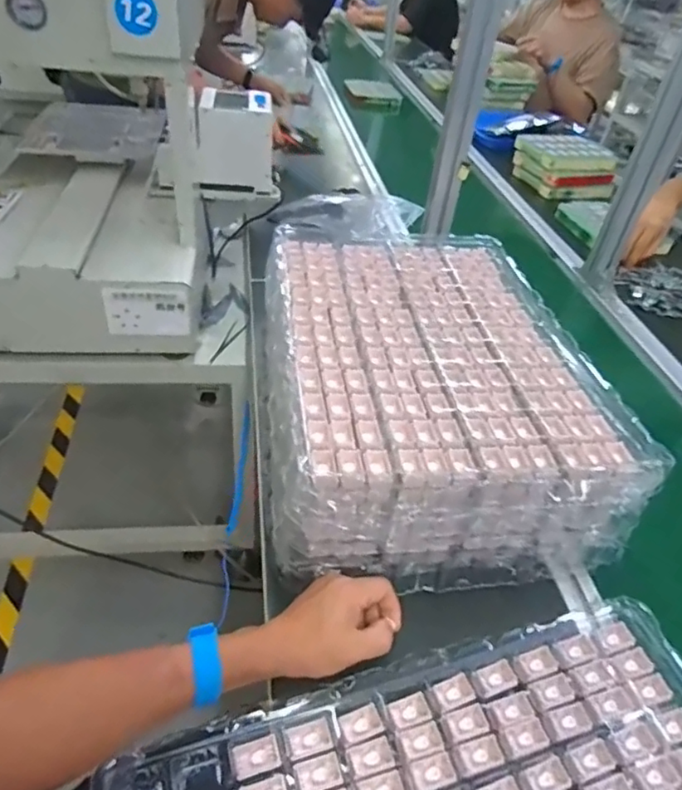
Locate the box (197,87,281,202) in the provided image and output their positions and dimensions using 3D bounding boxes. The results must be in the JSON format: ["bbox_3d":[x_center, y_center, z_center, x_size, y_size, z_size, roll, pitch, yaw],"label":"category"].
[{"bbox_3d":[-0.197,-0.458,1.048,0.142,0.158,0.131,-4,42,-14],"label":"box"}]

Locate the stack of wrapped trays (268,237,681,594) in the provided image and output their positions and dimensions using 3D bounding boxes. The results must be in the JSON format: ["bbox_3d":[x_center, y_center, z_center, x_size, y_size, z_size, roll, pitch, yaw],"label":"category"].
[{"bbox_3d":[0.097,-0.019,0.704,0.350,0.139,0.479,-1,40,-7],"label":"stack of wrapped trays"}]

